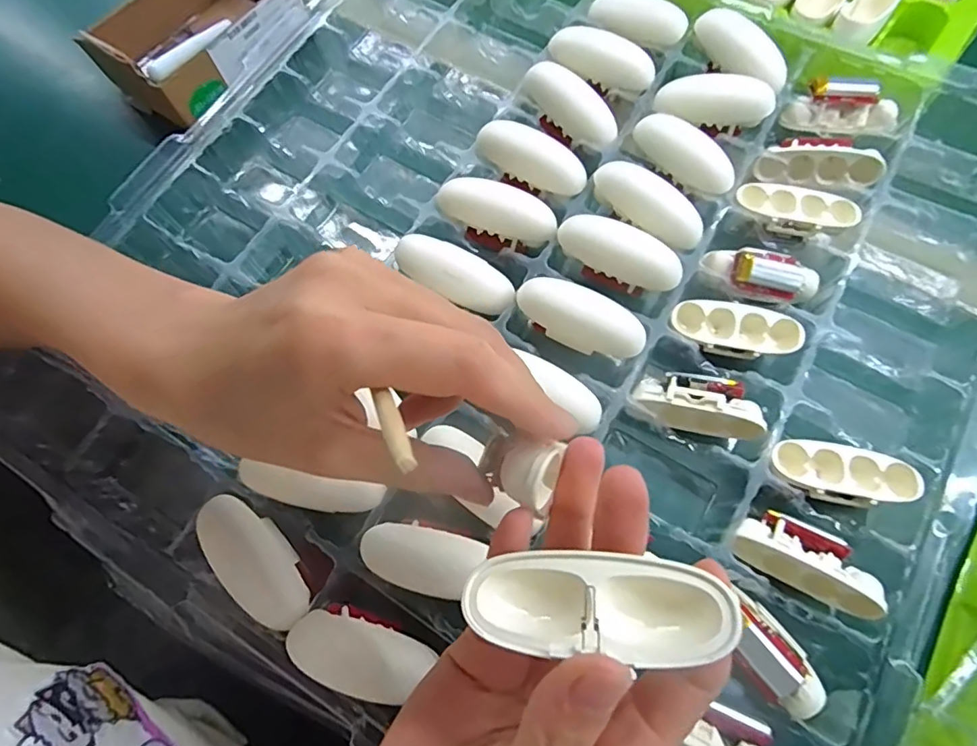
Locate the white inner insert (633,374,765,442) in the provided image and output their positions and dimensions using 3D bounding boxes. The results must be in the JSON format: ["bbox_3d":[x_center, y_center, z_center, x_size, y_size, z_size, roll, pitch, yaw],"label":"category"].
[{"bbox_3d":[0.104,0.015,0.261,0.057,0.021,0.027,8,69,7],"label":"white inner insert"}]

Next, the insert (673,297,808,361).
[{"bbox_3d":[0.128,-0.022,0.275,0.064,0.015,0.025,11,70,8],"label":"insert"}]

